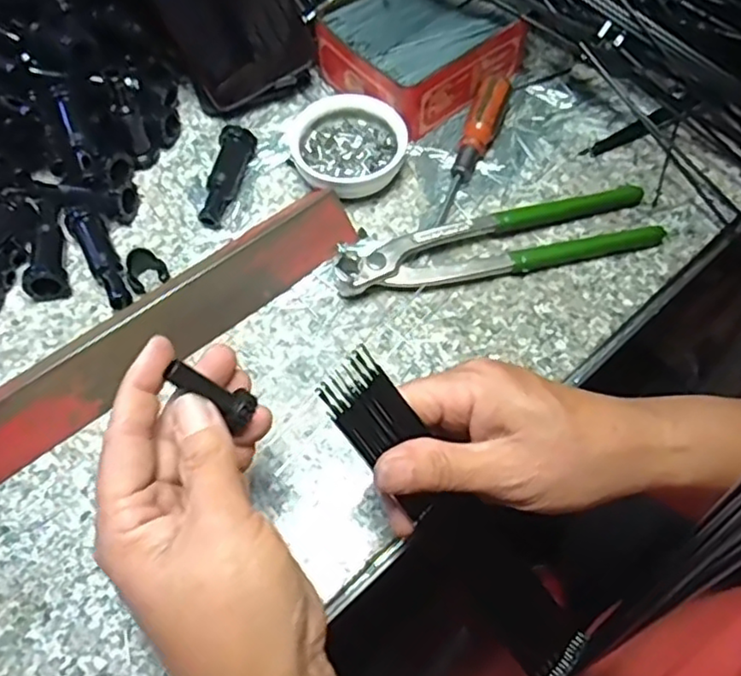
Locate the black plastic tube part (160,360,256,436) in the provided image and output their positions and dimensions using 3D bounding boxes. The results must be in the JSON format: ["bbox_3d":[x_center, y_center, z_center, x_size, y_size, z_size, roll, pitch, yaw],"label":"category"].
[{"bbox_3d":[-0.065,0.021,0.269,0.038,0.011,0.016,39,65,-16],"label":"black plastic tube part"}]

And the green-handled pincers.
[{"bbox_3d":[0.075,-0.060,0.392,0.195,0.015,0.050,-13,64,-8],"label":"green-handled pincers"}]

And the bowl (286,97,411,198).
[{"bbox_3d":[-0.015,-0.124,0.419,0.073,0.020,0.073,0,63,-1],"label":"bowl"}]

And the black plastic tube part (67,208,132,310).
[{"bbox_3d":[-0.158,-0.048,0.386,0.018,0.014,0.066,-30,67,-15],"label":"black plastic tube part"}]

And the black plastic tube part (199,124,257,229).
[{"bbox_3d":[-0.089,-0.101,0.411,0.022,0.020,0.066,8,63,3],"label":"black plastic tube part"}]

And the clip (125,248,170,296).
[{"bbox_3d":[-0.131,-0.040,0.379,0.023,0.019,0.015,-30,67,-15],"label":"clip"}]

